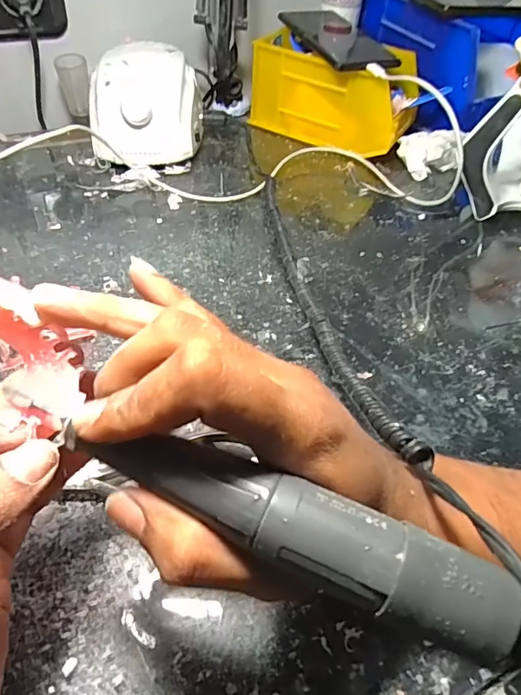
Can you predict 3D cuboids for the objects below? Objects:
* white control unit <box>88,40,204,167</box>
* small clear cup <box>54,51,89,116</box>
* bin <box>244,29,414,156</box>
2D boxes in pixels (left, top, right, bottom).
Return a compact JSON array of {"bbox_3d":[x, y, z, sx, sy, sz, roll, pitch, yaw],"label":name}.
[{"bbox_3d":[-0.114,-0.244,0.500,0.108,0.080,0.130,-3,48,-9],"label":"white control unit"},{"bbox_3d":[-0.191,-0.268,0.508,0.029,0.053,0.028,-11,50,-16],"label":"small clear cup"},{"bbox_3d":[0.085,-0.284,0.554,0.169,0.086,0.102,27,50,17],"label":"bin"}]

